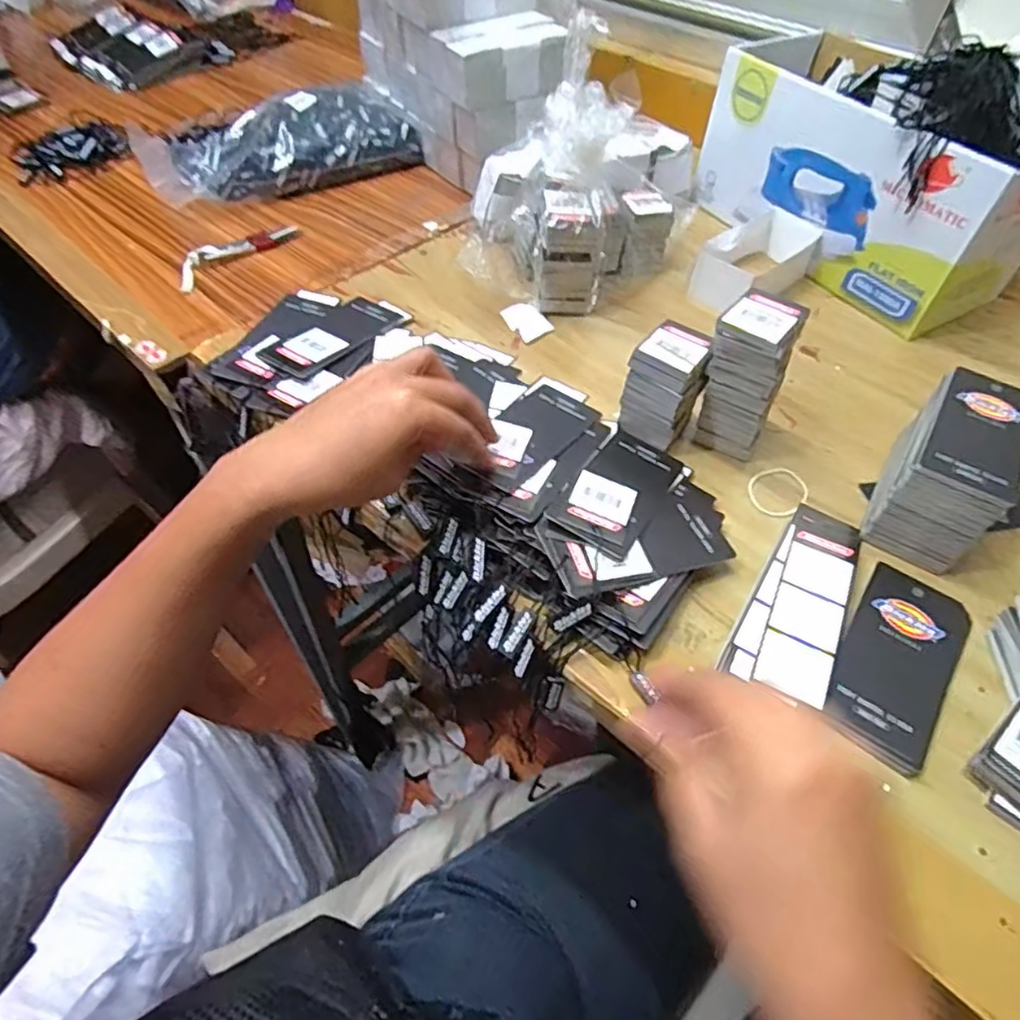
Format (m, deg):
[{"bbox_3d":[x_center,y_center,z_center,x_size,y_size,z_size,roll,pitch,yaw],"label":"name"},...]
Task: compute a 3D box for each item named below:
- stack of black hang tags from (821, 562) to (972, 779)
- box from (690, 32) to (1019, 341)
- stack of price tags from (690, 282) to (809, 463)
[{"bbox_3d":[0.205,0.077,0.333,0.055,0.005,0.114,32,58,22],"label":"stack of black hang tags"},{"bbox_3d":[0.303,-0.290,0.552,0.117,0.128,0.272,-26,57,-20],"label":"box"},{"bbox_3d":[0.149,-0.087,0.404,0.044,0.084,0.049,21,55,15],"label":"stack of price tags"}]

